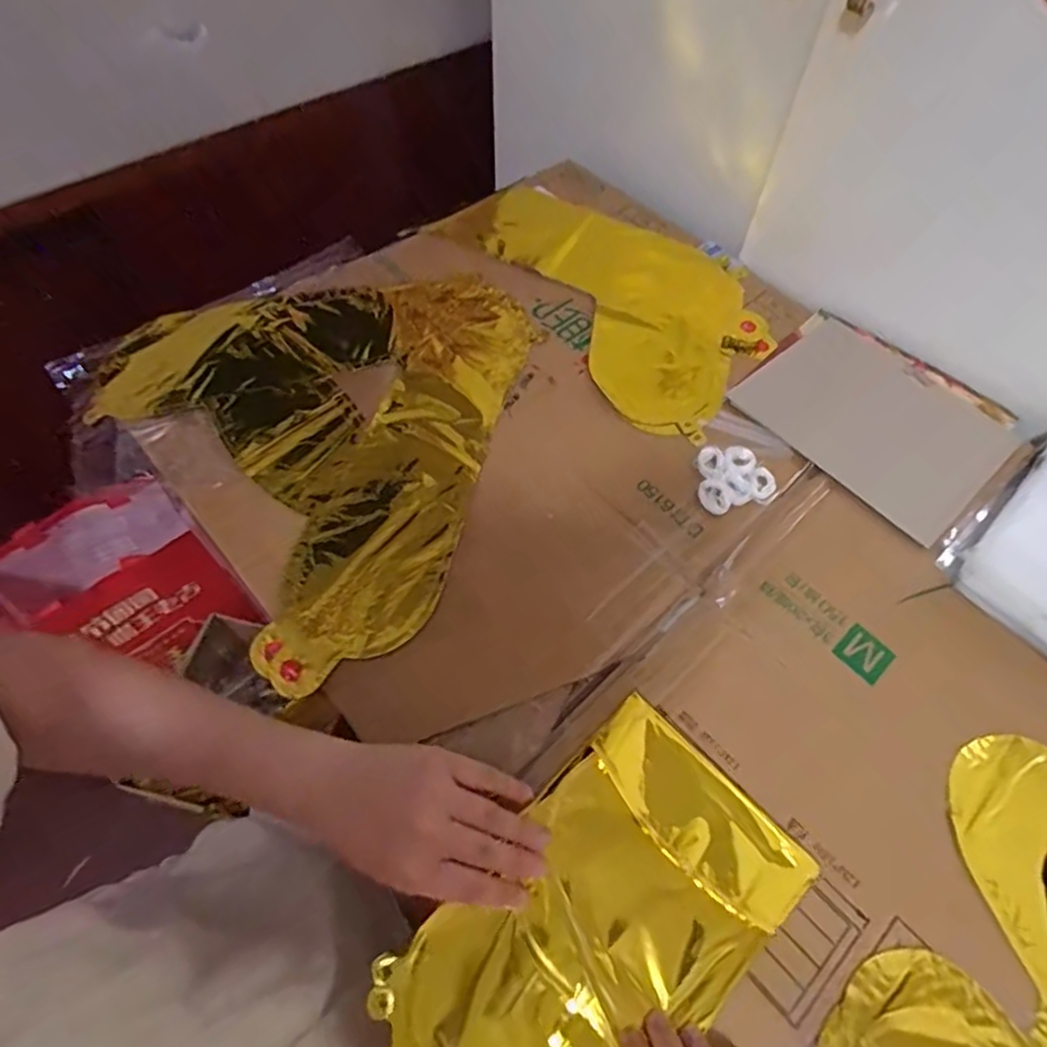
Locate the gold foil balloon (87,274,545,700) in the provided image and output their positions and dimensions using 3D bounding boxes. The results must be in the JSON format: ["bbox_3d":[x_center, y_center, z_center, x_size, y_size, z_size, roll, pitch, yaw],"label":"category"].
[{"bbox_3d":[-0.190,-0.099,0.533,0.362,0.007,0.393,21,61,11],"label":"gold foil balloon"}]

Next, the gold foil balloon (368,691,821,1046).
[{"bbox_3d":[0.036,0.231,0.354,0.238,0.021,0.139,-39,67,-21],"label":"gold foil balloon"}]

